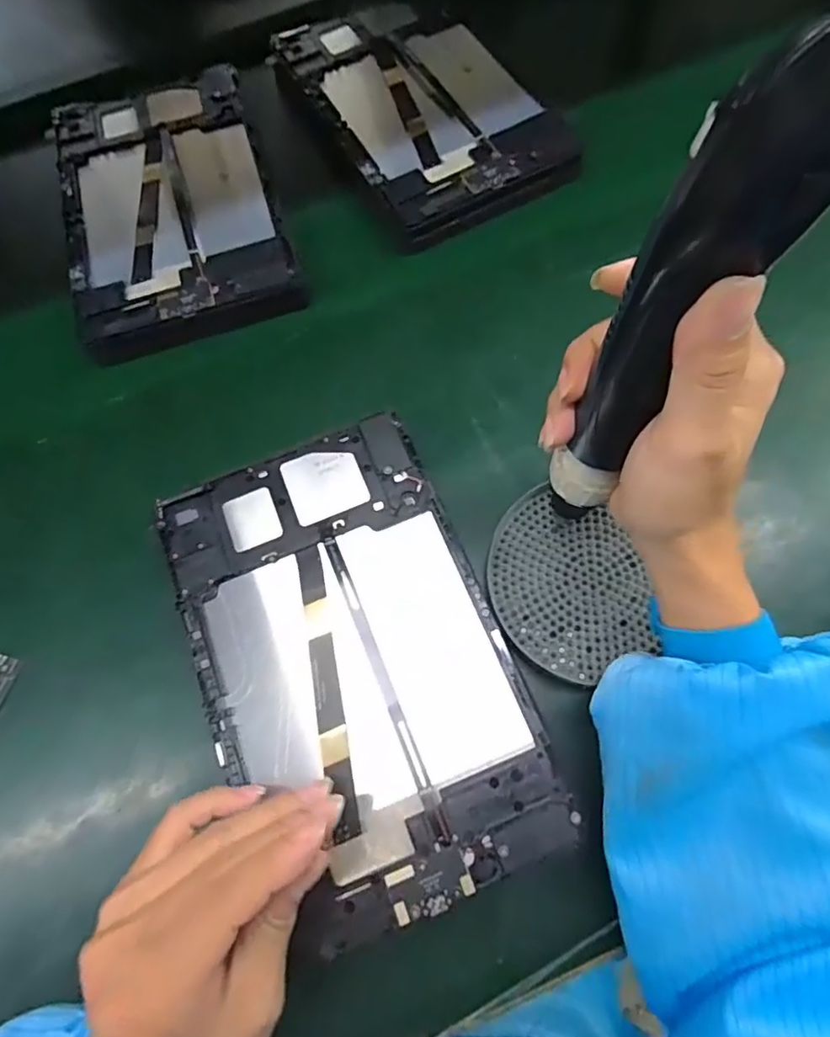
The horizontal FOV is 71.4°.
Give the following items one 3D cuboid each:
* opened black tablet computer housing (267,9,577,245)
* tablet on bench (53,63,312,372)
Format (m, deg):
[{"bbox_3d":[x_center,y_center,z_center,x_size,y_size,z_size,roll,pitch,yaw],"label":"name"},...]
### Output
[{"bbox_3d":[0.006,-0.321,0.446,0.143,0.011,0.246,-26,69,-4],"label":"opened black tablet computer housing"},{"bbox_3d":[-0.185,-0.237,0.432,0.149,0.027,0.250,-19,68,-4],"label":"tablet on bench"}]

